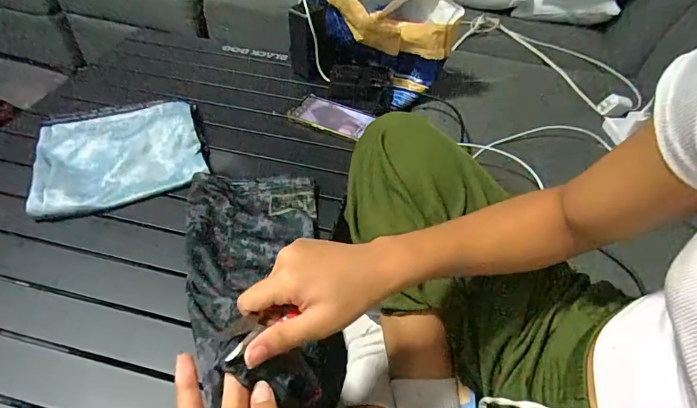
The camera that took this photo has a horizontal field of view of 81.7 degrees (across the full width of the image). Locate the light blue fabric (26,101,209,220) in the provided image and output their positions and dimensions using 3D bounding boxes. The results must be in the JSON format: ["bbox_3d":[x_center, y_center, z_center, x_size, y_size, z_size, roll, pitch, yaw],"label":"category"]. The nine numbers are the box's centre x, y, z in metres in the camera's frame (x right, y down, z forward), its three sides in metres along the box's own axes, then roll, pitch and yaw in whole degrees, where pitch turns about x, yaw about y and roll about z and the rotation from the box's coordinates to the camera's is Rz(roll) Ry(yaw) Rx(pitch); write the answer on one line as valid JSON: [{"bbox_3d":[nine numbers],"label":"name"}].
[{"bbox_3d":[-0.354,-0.088,0.627,0.236,0.040,0.226,-16,50,-17],"label":"light blue fabric"}]

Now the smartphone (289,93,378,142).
[{"bbox_3d":[-0.031,-0.161,0.729,0.145,0.013,0.084,24,52,19],"label":"smartphone"}]

